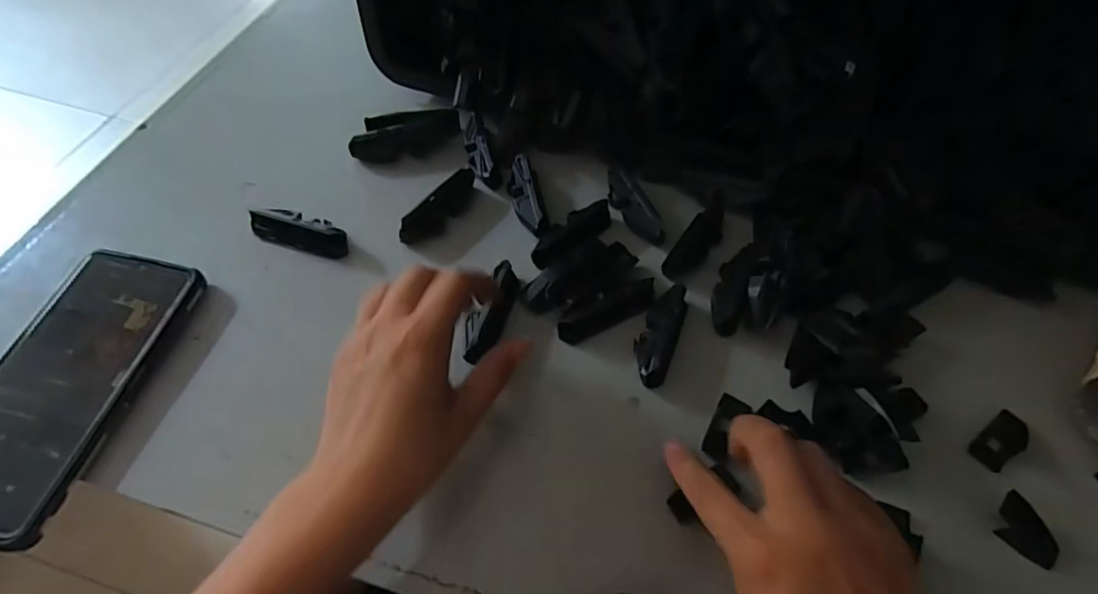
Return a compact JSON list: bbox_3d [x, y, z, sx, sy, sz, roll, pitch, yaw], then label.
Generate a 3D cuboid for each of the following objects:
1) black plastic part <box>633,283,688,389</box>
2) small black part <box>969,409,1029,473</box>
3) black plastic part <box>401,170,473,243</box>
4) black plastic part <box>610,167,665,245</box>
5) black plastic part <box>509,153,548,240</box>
[{"bbox_3d":[0.071,0.022,0.346,0.024,0.018,0.071,21,58,11],"label":"black plastic part"},{"bbox_3d":[0.268,0.085,0.323,0.041,0.004,0.020,-31,63,-21],"label":"small black part"},{"bbox_3d":[-0.078,-0.065,0.397,0.016,0.024,0.073,30,60,17],"label":"black plastic part"},{"bbox_3d":[0.061,-0.069,0.402,0.018,0.016,0.067,-24,60,-17],"label":"black plastic part"},{"bbox_3d":[-0.017,-0.073,0.396,0.019,0.017,0.068,-11,58,-9],"label":"black plastic part"}]

